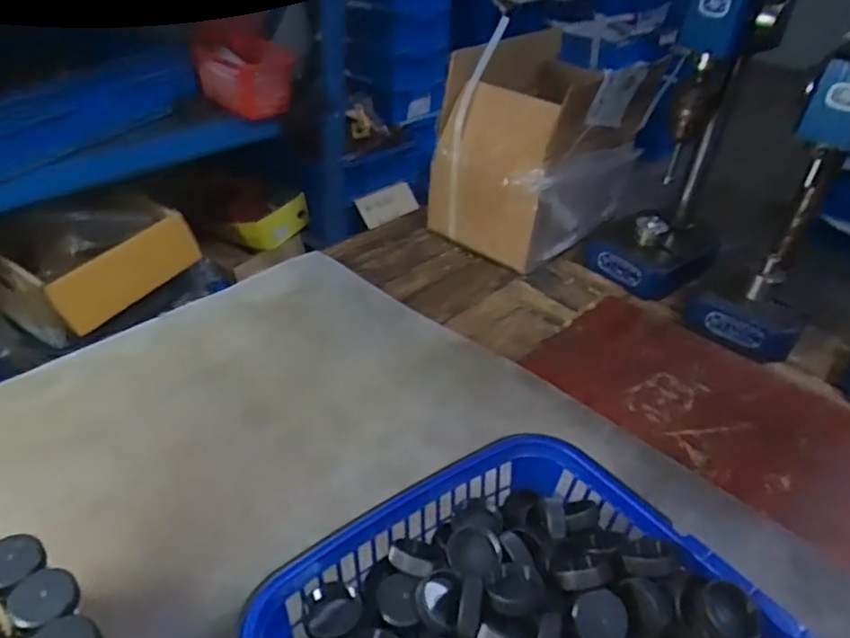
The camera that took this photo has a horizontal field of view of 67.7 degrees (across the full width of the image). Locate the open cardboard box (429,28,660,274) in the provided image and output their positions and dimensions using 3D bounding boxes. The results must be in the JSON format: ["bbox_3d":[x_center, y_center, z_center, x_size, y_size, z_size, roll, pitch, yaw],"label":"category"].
[{"bbox_3d":[0.162,-0.239,0.882,0.186,0.227,0.242,30,43,28],"label":"open cardboard box"}]

